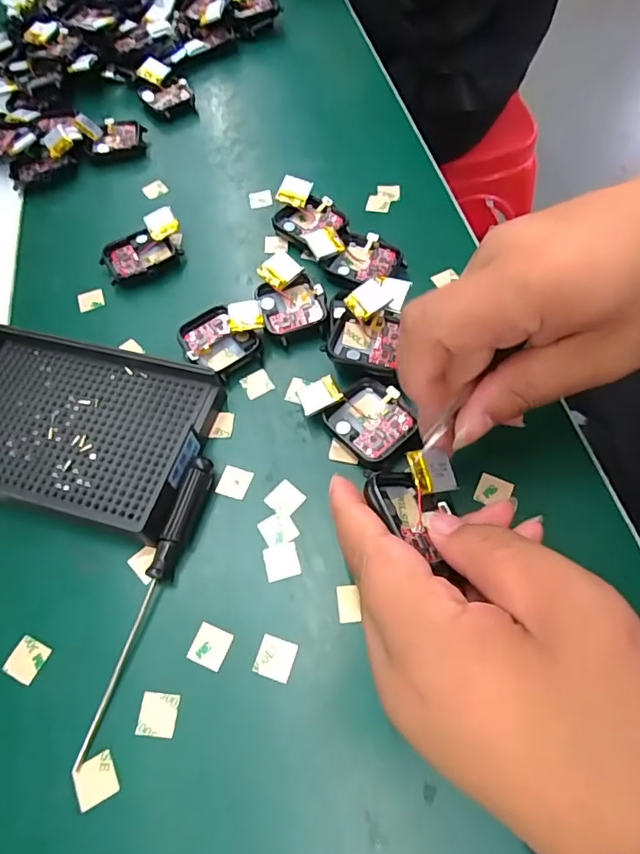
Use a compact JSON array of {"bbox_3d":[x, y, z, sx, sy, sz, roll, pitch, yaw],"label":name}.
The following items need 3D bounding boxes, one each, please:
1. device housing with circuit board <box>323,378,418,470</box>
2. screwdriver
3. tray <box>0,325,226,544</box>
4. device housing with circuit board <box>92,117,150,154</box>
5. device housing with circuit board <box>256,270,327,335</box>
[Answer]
[{"bbox_3d":[0.026,-0.002,0.261,0.038,0.013,0.043,-37,66,-17],"label":"device housing with circuit board"},{"bbox_3d":[-0.074,0.073,0.225,0.011,0.015,0.129,14,62,10],"label":"screwdriver"},{"bbox_3d":[-0.129,-0.002,0.267,0.141,0.018,0.093,12,62,9],"label":"tray"},{"bbox_3d":[-0.153,-0.223,0.396,0.036,0.011,0.034,2,61,4],"label":"device housing with circuit board"},{"bbox_3d":[-0.016,-0.072,0.300,0.038,0.010,0.039,-15,61,-6],"label":"device housing with circuit board"}]

